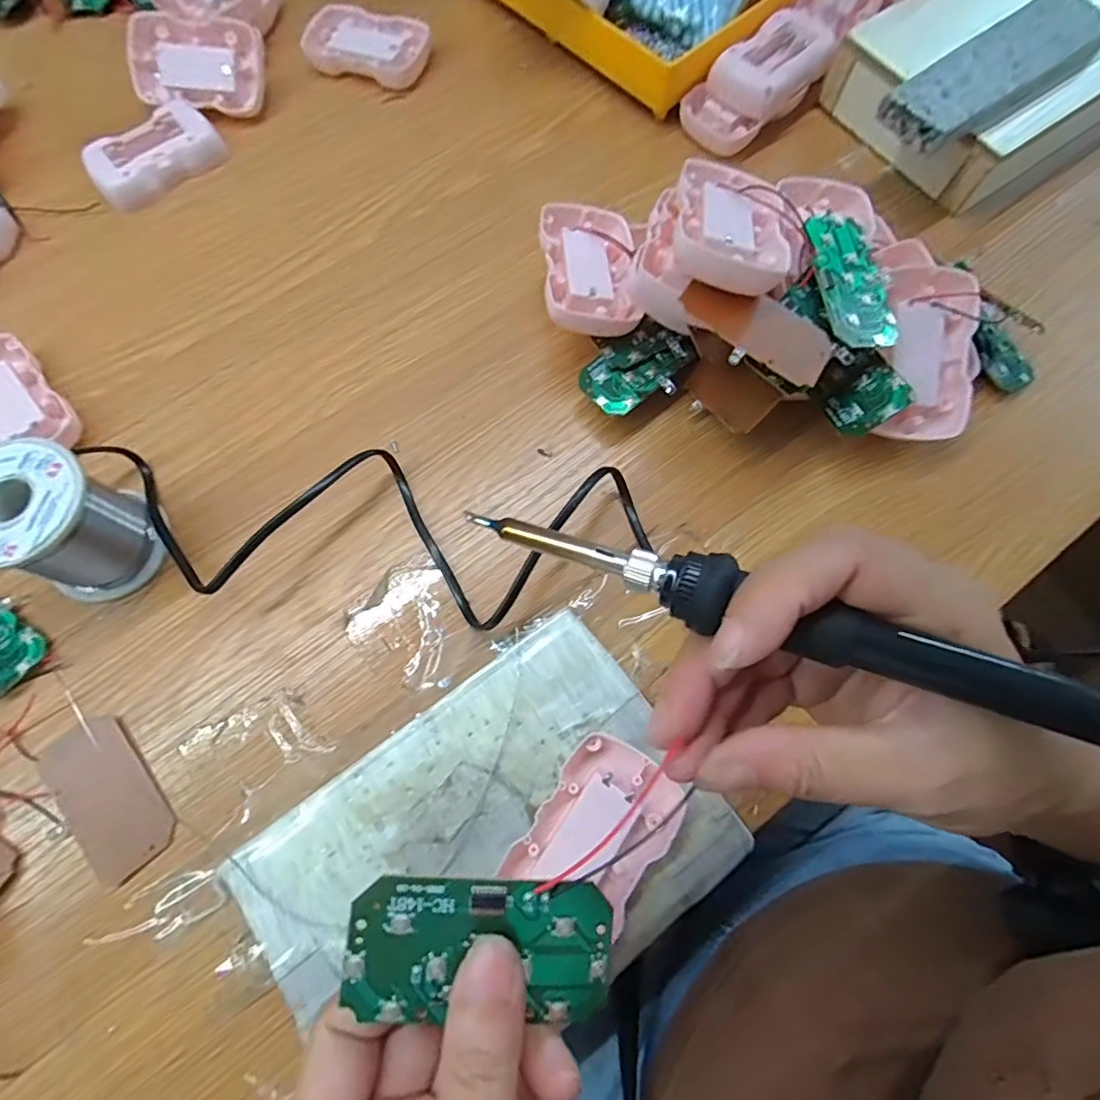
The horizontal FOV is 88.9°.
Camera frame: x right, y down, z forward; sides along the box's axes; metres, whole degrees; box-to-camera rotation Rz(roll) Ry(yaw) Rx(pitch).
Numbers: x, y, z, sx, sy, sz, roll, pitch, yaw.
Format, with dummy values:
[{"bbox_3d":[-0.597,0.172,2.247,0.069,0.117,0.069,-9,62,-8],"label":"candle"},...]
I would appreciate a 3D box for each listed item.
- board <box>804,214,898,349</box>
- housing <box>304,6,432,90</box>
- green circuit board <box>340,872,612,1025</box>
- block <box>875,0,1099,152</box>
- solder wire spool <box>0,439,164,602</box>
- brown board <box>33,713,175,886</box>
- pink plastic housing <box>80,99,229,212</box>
[{"bbox_3d":[0.152,-0.136,0.279,0.036,0.007,0.073,-8,72,-2],"label":"board"},{"bbox_3d":[-0.135,-0.376,0.417,0.090,0.013,0.057,15,73,5],"label":"housing"},{"bbox_3d":[-0.019,0.113,0.158,0.074,0.007,0.035,6,72,-8],"label":"green circuit board"},{"bbox_3d":[0.272,-0.291,0.341,0.151,0.022,0.050,-36,75,-10],"label":"block"},{"bbox_3d":[-0.240,-0.012,0.276,0.054,0.062,0.058,0,72,0],"label":"solder wire spool"},{"bbox_3d":[-0.211,0.115,0.266,0.040,0.006,0.077,-40,76,-11],"label":"brown board"},{"bbox_3d":[-0.271,-0.272,0.385,0.085,0.018,0.055,-34,75,-10],"label":"pink plastic housing"}]

